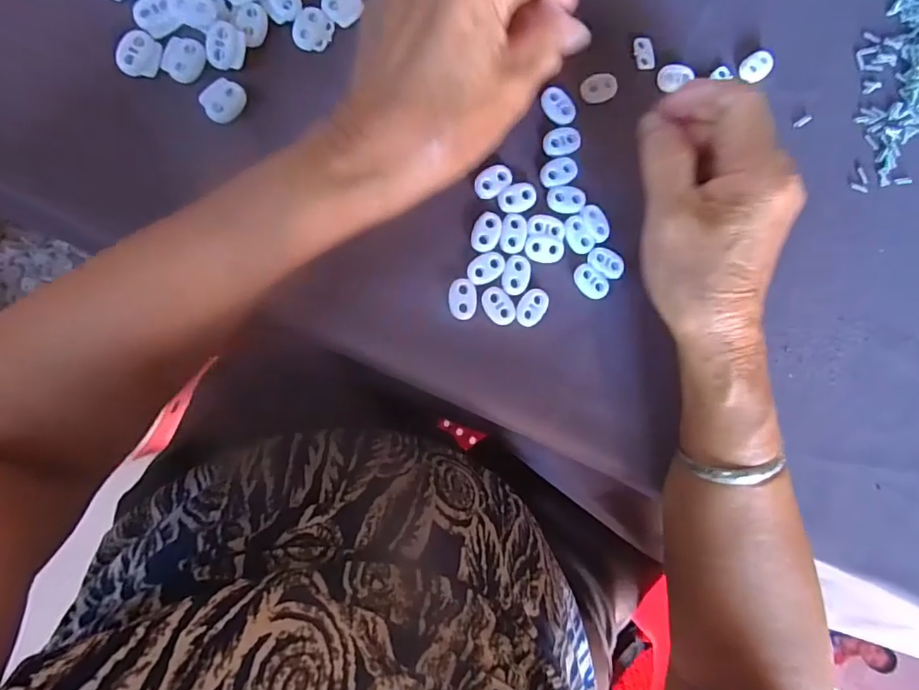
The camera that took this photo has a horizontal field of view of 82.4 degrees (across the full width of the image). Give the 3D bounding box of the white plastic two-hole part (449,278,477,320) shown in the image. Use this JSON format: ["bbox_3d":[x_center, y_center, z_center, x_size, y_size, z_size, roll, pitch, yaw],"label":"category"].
[{"bbox_3d":[0.002,-0.025,0.292,0.015,0.004,0.022,-1,89,-10],"label":"white plastic two-hole part"}]

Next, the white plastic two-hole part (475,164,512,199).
[{"bbox_3d":[0.019,-0.093,0.295,0.023,0.004,0.015,-37,95,-8],"label":"white plastic two-hole part"}]

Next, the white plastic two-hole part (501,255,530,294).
[{"bbox_3d":[0.033,-0.039,0.296,0.015,0.004,0.022,14,87,-9],"label":"white plastic two-hole part"}]

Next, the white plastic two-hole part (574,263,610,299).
[{"bbox_3d":[0.077,-0.037,0.304,0.022,0.004,0.015,38,83,-7],"label":"white plastic two-hole part"}]

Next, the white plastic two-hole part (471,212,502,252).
[{"bbox_3d":[0.016,-0.063,0.294,0.015,0.004,0.023,20,86,-9],"label":"white plastic two-hole part"}]

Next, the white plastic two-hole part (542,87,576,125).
[{"bbox_3d":[0.057,-0.138,0.303,0.015,0.004,0.022,-41,96,-8],"label":"white plastic two-hole part"}]

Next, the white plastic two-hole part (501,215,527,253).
[{"bbox_3d":[0.031,-0.063,0.296,0.014,0.004,0.022,10,88,-10],"label":"white plastic two-hole part"}]

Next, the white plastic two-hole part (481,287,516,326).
[{"bbox_3d":[0.023,-0.022,0.295,0.015,0.004,0.023,-43,96,-8],"label":"white plastic two-hole part"}]

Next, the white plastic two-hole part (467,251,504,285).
[{"bbox_3d":[0.015,-0.043,0.294,0.023,0.004,0.015,-31,95,-9],"label":"white plastic two-hole part"}]

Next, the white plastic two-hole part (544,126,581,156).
[{"bbox_3d":[0.060,-0.118,0.304,0.022,0.004,0.016,-9,91,-10],"label":"white plastic two-hole part"}]

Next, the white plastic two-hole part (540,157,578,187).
[{"bbox_3d":[0.058,-0.100,0.303,0.023,0.004,0.015,-15,92,-10],"label":"white plastic two-hole part"}]

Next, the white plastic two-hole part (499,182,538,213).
[{"bbox_3d":[0.033,-0.084,0.296,0.022,0.004,0.016,-20,93,-10],"label":"white plastic two-hole part"}]

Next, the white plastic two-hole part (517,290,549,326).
[{"bbox_3d":[0.042,-0.021,0.299,0.016,0.004,0.023,31,84,-8],"label":"white plastic two-hole part"}]

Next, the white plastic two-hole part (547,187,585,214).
[{"bbox_3d":[0.062,-0.084,0.303,0.021,0.004,0.015,1,89,-10],"label":"white plastic two-hole part"}]

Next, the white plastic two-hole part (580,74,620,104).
[{"bbox_3d":[0.082,-0.150,0.308,0.023,0.006,0.015,-9,91,-10],"label":"white plastic two-hole part"}]

